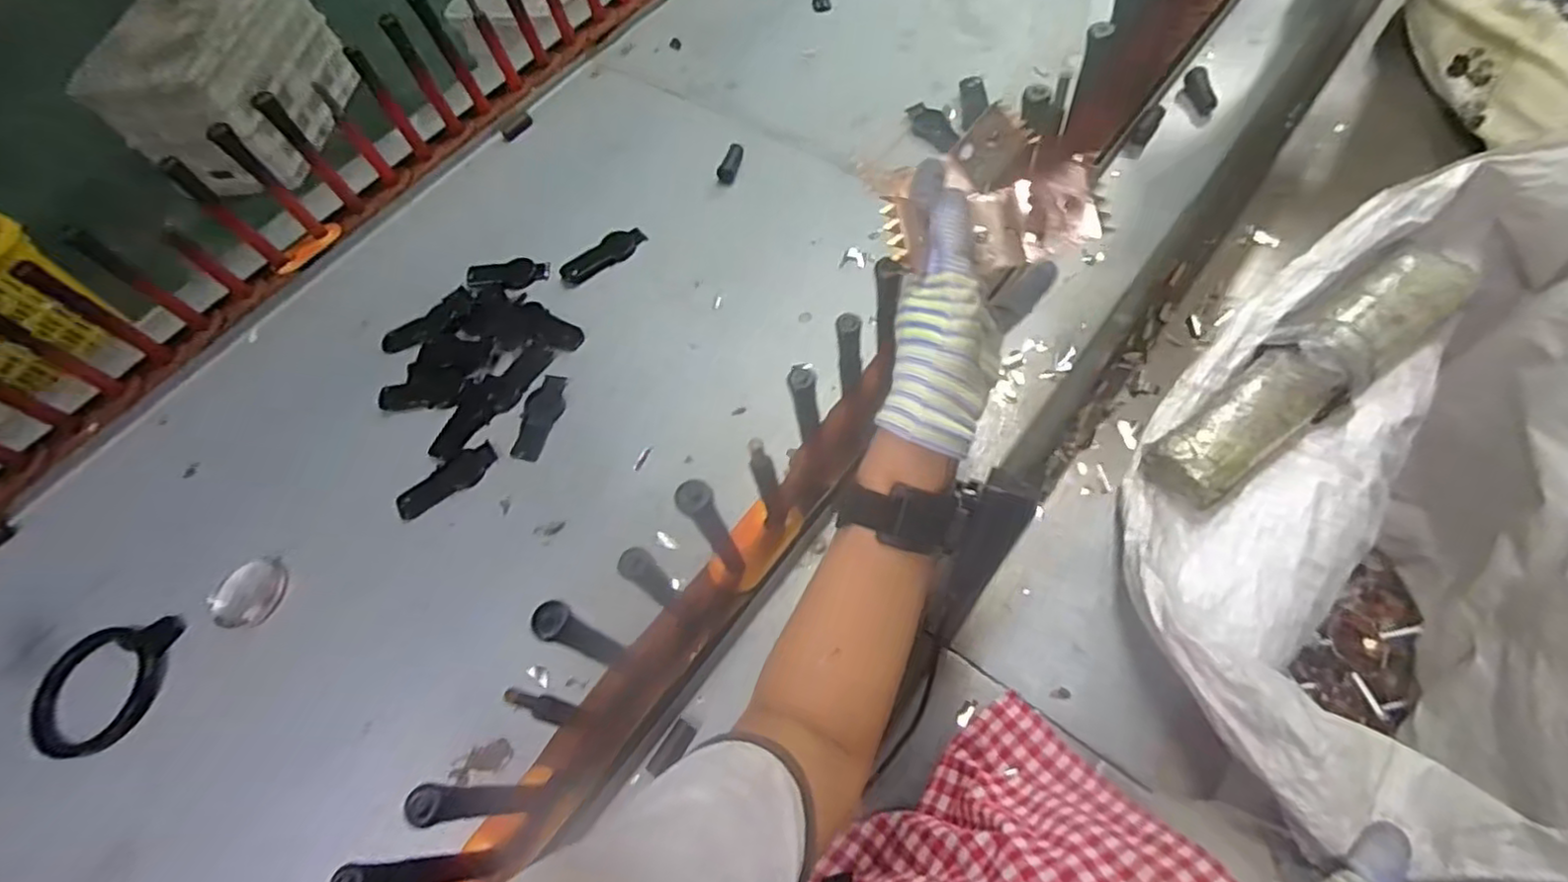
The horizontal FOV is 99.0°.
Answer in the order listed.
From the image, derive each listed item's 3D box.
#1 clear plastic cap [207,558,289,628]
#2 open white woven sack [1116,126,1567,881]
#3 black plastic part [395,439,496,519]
[{"bbox_3d":[-0.486,0.137,0.609,0.060,0.017,0.065,-1,58,1],"label":"clear plastic cap"},{"bbox_3d":[0.679,0.129,0.804,0.494,0.757,0.827,36,65,22],"label":"open white woven sack"},{"bbox_3d":[-0.316,0.036,0.630,0.096,0.014,0.036,-31,62,-17],"label":"black plastic part"}]

